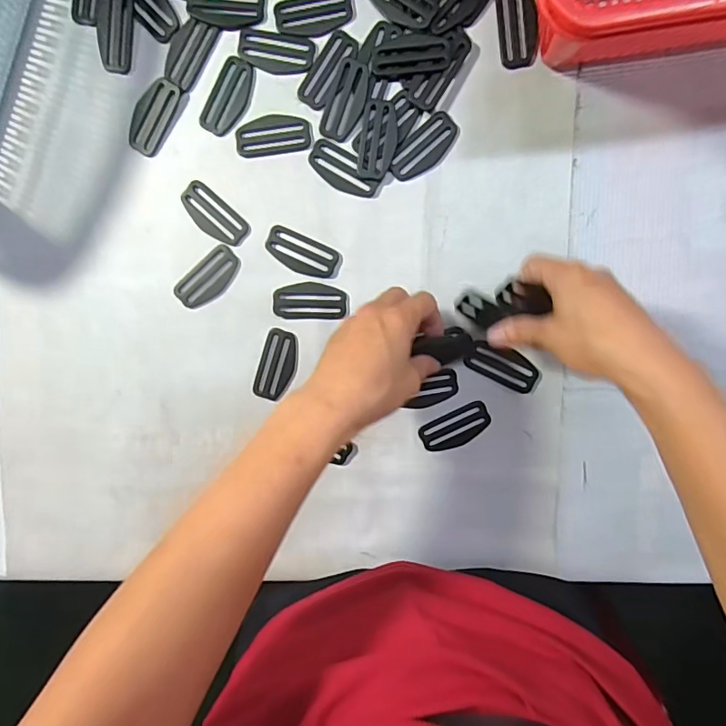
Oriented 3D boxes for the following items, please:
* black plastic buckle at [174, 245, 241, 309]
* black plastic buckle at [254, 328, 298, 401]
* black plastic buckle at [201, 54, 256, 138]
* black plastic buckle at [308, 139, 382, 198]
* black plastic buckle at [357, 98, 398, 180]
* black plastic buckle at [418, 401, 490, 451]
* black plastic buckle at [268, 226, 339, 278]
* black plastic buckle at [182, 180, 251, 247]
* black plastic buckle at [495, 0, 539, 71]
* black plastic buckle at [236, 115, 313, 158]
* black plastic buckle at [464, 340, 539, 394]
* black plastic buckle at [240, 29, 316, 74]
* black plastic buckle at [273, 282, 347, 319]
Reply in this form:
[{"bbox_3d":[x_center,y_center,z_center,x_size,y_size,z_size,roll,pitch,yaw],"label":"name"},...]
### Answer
[{"bbox_3d":[-0.129,-0.070,0.425,0.062,0.004,0.031,-41,91,8],"label":"black plastic buckle"},{"bbox_3d":[-0.072,0.002,0.424,0.029,0.004,0.058,17,97,3],"label":"black plastic buckle"},{"bbox_3d":[-0.108,-0.214,0.409,0.031,0.004,0.060,29,98,1],"label":"black plastic buckle"},{"bbox_3d":[-0.015,-0.155,0.406,0.063,0.004,0.028,34,98,1],"label":"black plastic buckle"},{"bbox_3d":[0.012,-0.177,0.402,0.029,0.006,0.059,8,97,4],"label":"black plastic buckle"},{"bbox_3d":[0.077,0.054,0.419,0.059,0.004,0.029,-29,93,7],"label":"black plastic buckle"},{"bbox_3d":[-0.051,-0.089,0.413,0.061,0.004,0.029,24,98,2],"label":"black plastic buckle"},{"bbox_3d":[-0.123,-0.122,0.419,0.063,0.004,0.029,40,98,0],"label":"black plastic buckle"},{"bbox_3d":[0.117,-0.256,0.384,0.029,0.004,0.059,-9,95,6],"label":"black plastic buckle"},{"bbox_3d":[-0.072,-0.185,0.412,0.062,0.004,0.030,-5,96,6],"label":"black plastic buckle"},{"bbox_3d":[0.114,0.003,0.413,0.057,0.005,0.028,27,98,2],"label":"black plastic buckle"},{"bbox_3d":[-0.069,-0.246,0.401,0.061,0.004,0.031,11,97,4],"label":"black plastic buckle"},{"bbox_3d":[-0.044,-0.051,0.418,0.059,0.006,0.030,0,96,5],"label":"black plastic buckle"}]

